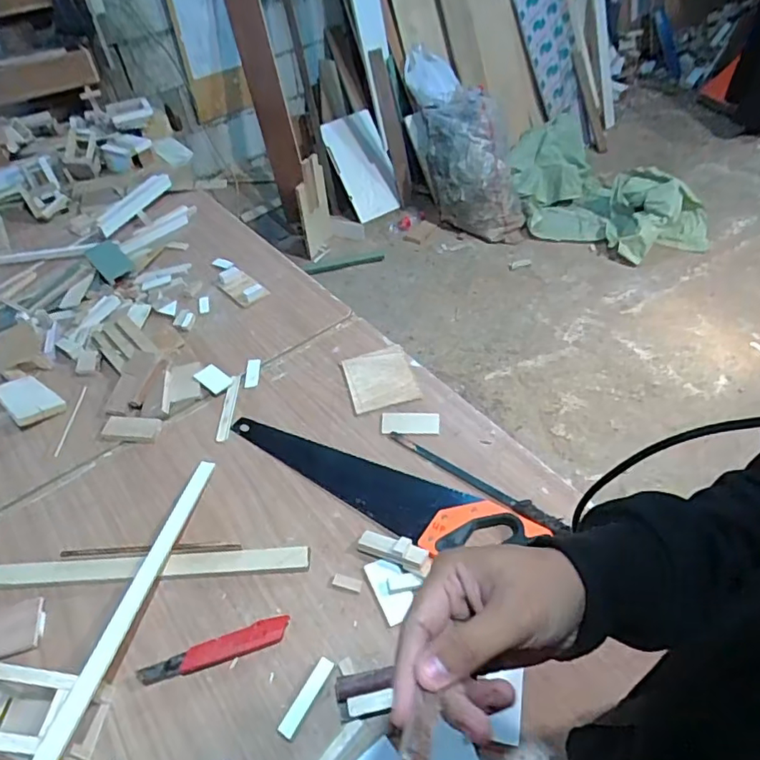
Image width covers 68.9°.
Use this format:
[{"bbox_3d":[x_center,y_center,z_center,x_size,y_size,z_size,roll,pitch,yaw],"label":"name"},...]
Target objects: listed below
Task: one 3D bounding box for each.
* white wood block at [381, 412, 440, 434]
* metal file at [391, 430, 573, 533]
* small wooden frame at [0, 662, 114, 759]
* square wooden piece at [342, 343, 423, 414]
[{"bbox_3d":[0.051,0.070,0.918,0.095,0.008,0.045,3,47,10],"label":"white wood block"},{"bbox_3d":[0.133,0.141,0.829,0.293,0.014,0.025,29,56,30],"label":"metal file"},{"bbox_3d":[-0.394,0.374,0.617,0.129,0.113,0.079,-2,47,5],"label":"small wooden frame"},{"bbox_3d":[-0.001,-0.005,1.000,0.115,0.012,0.138,-14,47,-6],"label":"square wooden piece"}]

